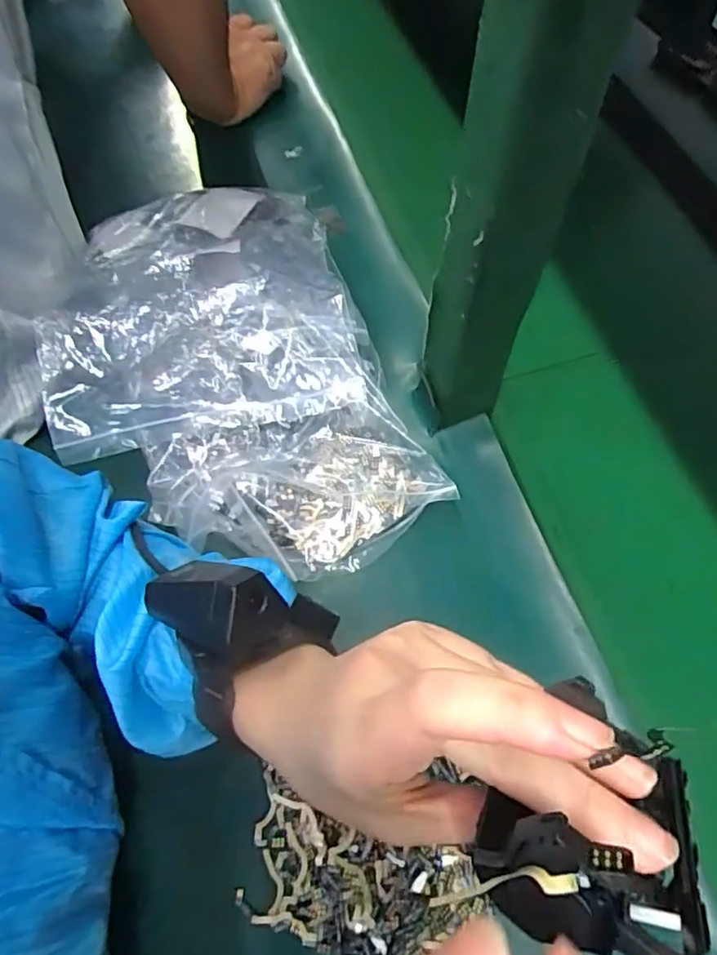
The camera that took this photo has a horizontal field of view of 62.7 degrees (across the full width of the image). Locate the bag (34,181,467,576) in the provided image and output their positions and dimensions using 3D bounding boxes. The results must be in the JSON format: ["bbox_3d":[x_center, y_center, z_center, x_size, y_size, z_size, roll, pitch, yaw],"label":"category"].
[{"bbox_3d":[-0.111,-0.094,0.462,0.241,0.064,0.361,-19,66,-9],"label":"bag"}]

